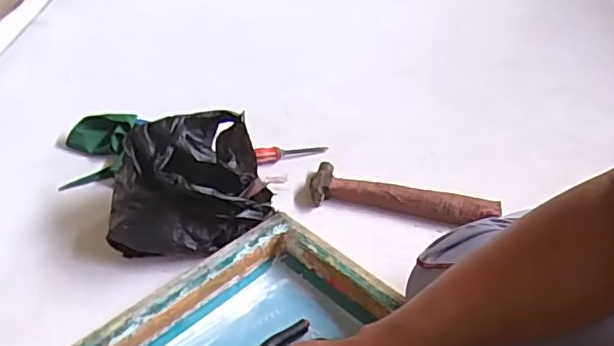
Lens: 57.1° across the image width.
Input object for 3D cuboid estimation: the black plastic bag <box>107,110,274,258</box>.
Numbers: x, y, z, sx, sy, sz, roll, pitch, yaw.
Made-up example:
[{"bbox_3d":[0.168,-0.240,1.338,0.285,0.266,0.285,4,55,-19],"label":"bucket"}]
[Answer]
[{"bbox_3d":[-0.148,0.019,0.726,0.197,0.129,0.143,-3,42,-7],"label":"black plastic bag"}]

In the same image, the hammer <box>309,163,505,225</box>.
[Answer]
[{"bbox_3d":[0.137,0.030,0.817,0.264,0.034,0.071,9,42,6],"label":"hammer"}]

